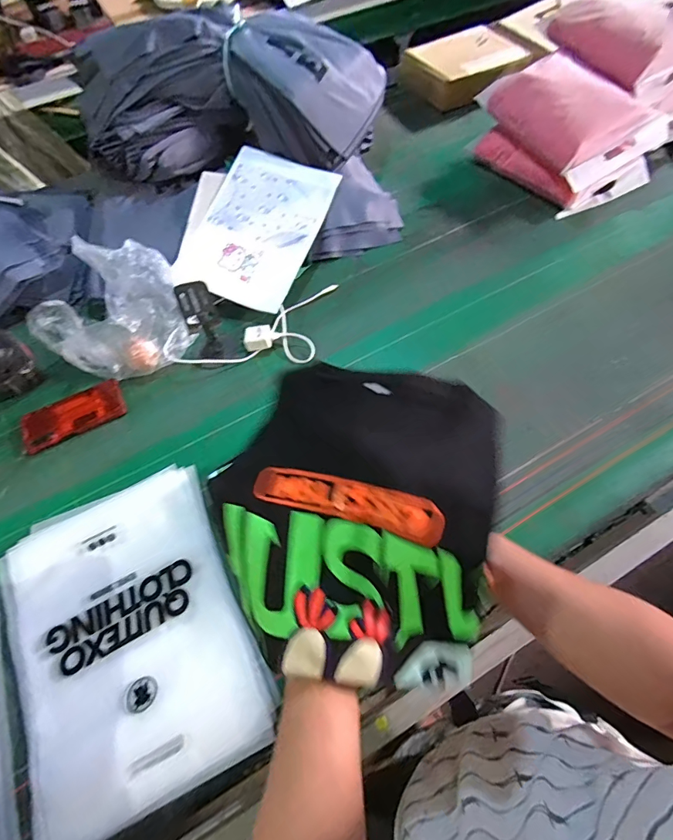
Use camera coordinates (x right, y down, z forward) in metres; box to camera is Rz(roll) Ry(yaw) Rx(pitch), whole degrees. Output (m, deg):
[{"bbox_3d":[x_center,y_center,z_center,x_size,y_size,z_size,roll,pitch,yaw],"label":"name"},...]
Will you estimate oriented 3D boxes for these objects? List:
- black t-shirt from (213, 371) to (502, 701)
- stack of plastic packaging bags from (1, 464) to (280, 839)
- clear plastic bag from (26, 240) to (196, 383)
[{"bbox_3d":[0.016,0.073,0.352,0.207,0.085,0.239,10,62,7],"label":"black t-shirt"},{"bbox_3d":[-0.265,0.265,0.555,0.275,0.030,0.378,-25,64,-11],"label":"stack of plastic packaging bags"},{"bbox_3d":[-0.389,-0.194,0.728,0.235,0.177,0.182,12,63,10],"label":"clear plastic bag"}]

